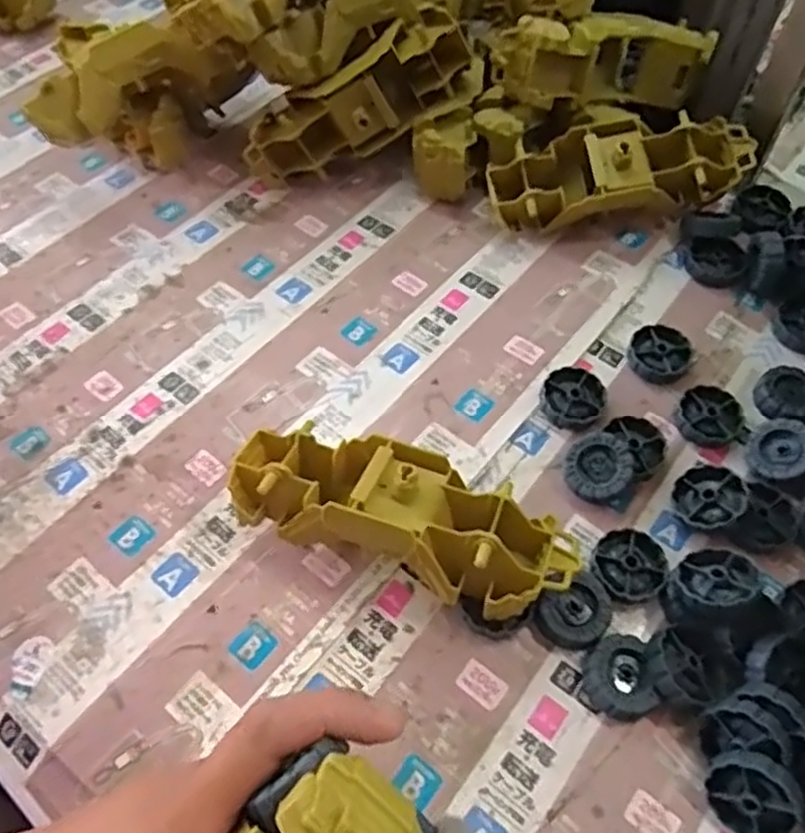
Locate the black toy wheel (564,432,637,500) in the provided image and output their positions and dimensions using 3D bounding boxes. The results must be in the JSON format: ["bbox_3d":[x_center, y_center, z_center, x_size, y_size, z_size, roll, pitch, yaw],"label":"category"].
[{"bbox_3d":[0.110,0.031,0.419,0.037,0.016,0.037,-4,75,16],"label":"black toy wheel"}]

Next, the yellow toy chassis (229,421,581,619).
[{"bbox_3d":[-0.001,0.053,0.385,0.175,0.061,0.059,18,59,12],"label":"yellow toy chassis"}]

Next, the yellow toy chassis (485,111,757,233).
[{"bbox_3d":[0.151,-0.166,0.528,0.179,0.062,0.063,-5,57,-3],"label":"yellow toy chassis"}]

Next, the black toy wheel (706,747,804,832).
[{"bbox_3d":[0.157,0.169,0.329,0.037,0.038,0.016,44,25,23],"label":"black toy wheel"}]

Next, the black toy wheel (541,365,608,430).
[{"bbox_3d":[0.104,-0.011,0.450,0.037,0.013,0.040,0,57,1],"label":"black toy wheel"}]

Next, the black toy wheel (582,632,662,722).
[{"bbox_3d":[0.104,0.128,0.364,0.033,0.014,0.037,-6,57,-3],"label":"black toy wheel"}]

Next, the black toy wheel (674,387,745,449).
[{"bbox_3d":[0.183,0.000,0.444,0.036,0.011,0.038,0,57,1],"label":"black toy wheel"}]

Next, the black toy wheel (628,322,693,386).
[{"bbox_3d":[0.163,-0.039,0.470,0.036,0.013,0.040,23,60,15],"label":"black toy wheel"}]

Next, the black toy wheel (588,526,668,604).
[{"bbox_3d":[0.120,0.081,0.396,0.039,0.012,0.037,0,57,1],"label":"black toy wheel"}]

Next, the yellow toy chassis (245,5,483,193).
[{"bbox_3d":[-0.031,-0.223,0.535,0.176,0.056,0.051,-28,59,5],"label":"yellow toy chassis"}]

